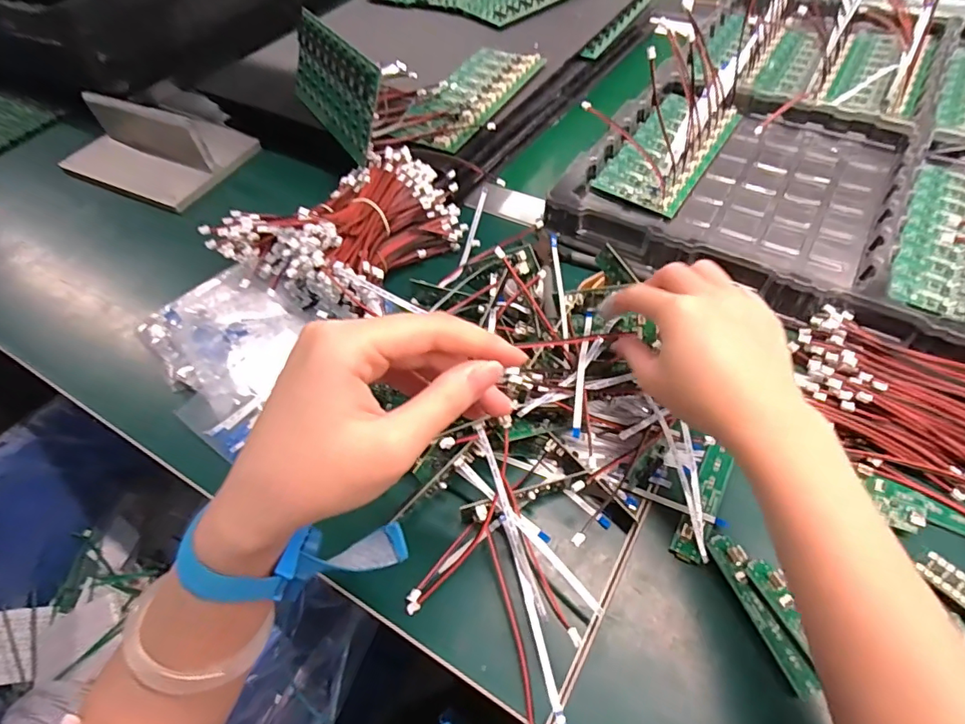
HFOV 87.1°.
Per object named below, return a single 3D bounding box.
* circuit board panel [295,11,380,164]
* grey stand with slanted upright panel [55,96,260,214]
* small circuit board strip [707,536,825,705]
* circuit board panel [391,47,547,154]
[{"bbox_3d":[-0.146,-0.269,0.494,0.007,0.081,0.184,-9,47,-39],"label":"circuit board panel"},{"bbox_3d":[-0.386,-0.263,0.590,0.203,0.080,0.147,19,59,16],"label":"grey stand with slanted upright panel"},{"bbox_3d":[0.156,0.139,0.285,0.016,0.005,0.084,-17,56,-7],"label":"small circuit board strip"},{"bbox_3d":[-0.012,-0.284,0.536,0.085,0.012,0.199,21,59,19],"label":"circuit board panel"}]

